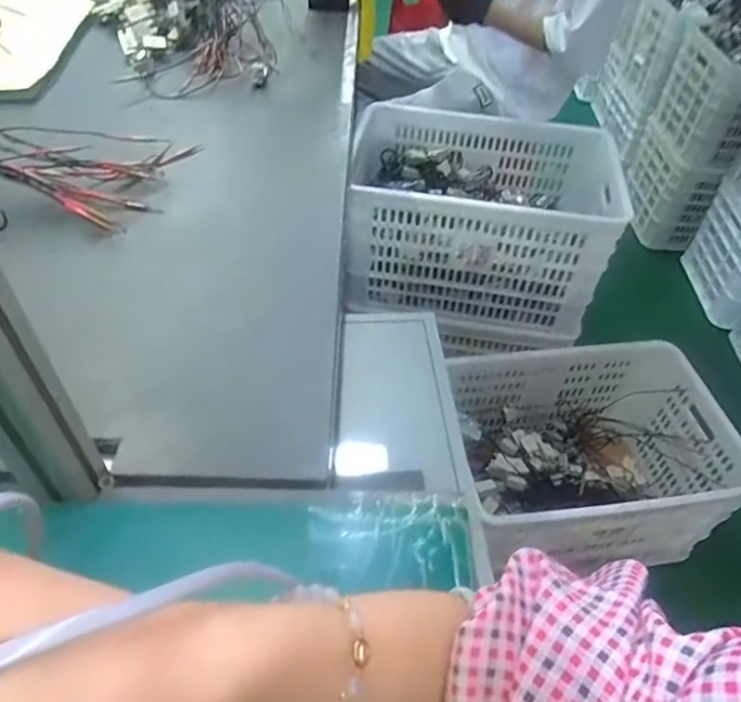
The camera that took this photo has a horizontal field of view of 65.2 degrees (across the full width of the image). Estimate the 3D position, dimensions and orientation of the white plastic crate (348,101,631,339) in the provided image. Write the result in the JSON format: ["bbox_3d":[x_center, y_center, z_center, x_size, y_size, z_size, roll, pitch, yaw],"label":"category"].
[{"bbox_3d":[0.228,-0.303,1.268,0.514,0.285,0.419,7,47,3],"label":"white plastic crate"}]

